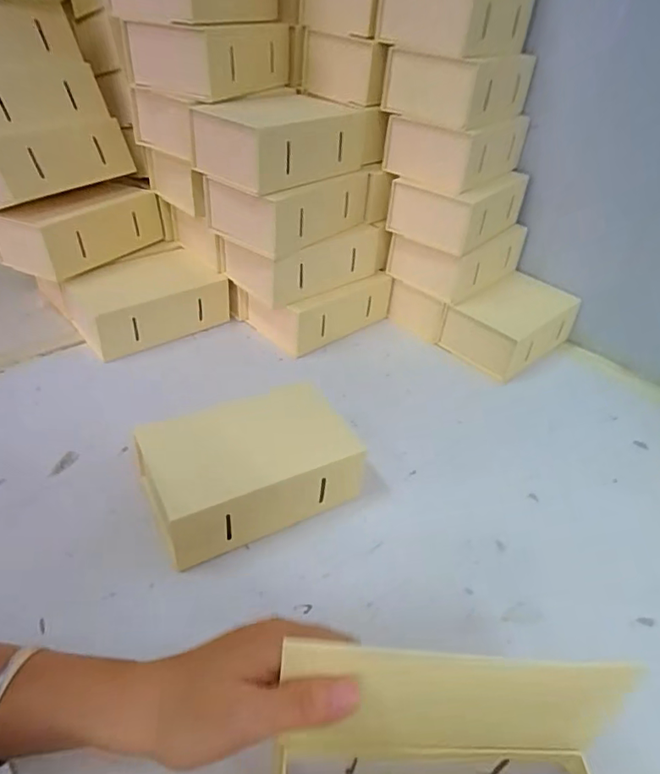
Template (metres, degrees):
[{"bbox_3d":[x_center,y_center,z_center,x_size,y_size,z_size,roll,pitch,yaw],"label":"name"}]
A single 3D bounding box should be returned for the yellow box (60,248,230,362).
[{"bbox_3d":[-0.220,-0.104,0.611,0.173,0.069,0.119,-27,49,-34],"label":"yellow box"}]

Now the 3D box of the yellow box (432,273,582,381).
[{"bbox_3d":[0.228,-0.080,0.650,0.153,0.064,0.096,-27,49,-34],"label":"yellow box"}]

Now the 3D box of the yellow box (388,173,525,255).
[{"bbox_3d":[0.158,-0.227,0.630,0.113,0.061,0.166,30,44,26],"label":"yellow box"}]

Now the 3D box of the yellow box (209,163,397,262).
[{"bbox_3d":[-0.030,-0.210,0.582,0.099,0.062,0.186,34,46,30],"label":"yellow box"}]

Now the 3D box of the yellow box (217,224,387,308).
[{"bbox_3d":[-0.032,-0.161,0.617,0.184,0.058,0.100,-26,49,-34],"label":"yellow box"}]

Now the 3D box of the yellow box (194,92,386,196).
[{"bbox_3d":[-0.038,-0.269,0.555,0.107,0.059,0.192,31,45,28],"label":"yellow box"}]

